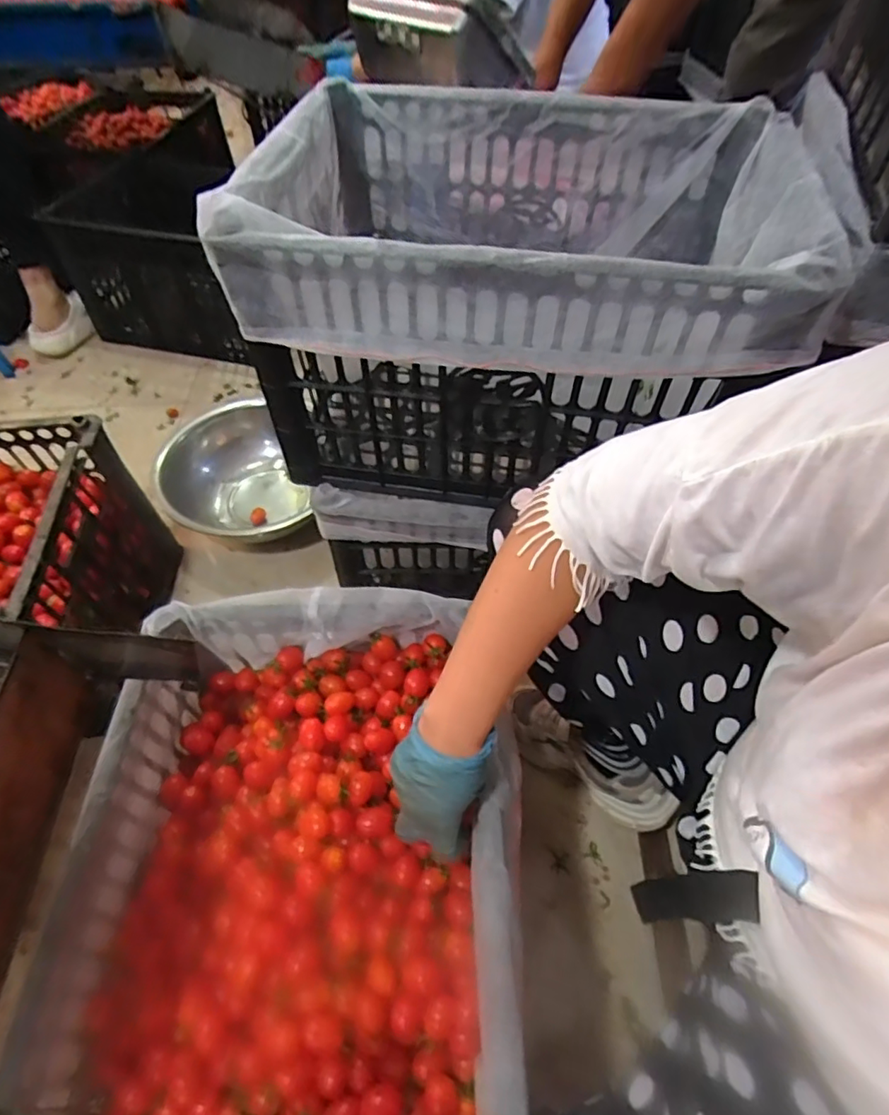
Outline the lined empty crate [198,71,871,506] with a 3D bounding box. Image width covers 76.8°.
[{"bbox_3d":[0.100,-0.280,0.627,0.523,0.291,0.361,9,55,7],"label":"lined empty crate"}]

